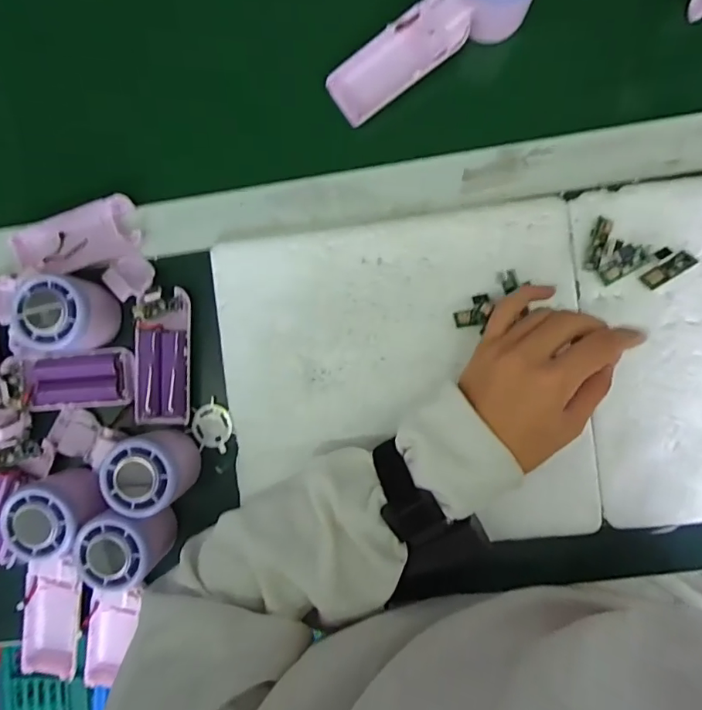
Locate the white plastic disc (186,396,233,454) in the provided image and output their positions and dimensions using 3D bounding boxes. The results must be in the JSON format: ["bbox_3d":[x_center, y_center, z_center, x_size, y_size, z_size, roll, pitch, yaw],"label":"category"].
[{"bbox_3d":[-0.113,0.057,0.400,0.033,0.005,0.038,15,89,2],"label":"white plastic disc"}]

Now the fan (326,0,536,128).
[{"bbox_3d":[0.062,-0.240,0.370,0.168,0.042,0.054,-31,90,19],"label":"fan"}]

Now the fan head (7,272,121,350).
[{"bbox_3d":[-0.214,-0.030,0.373,0.054,0.049,0.056,3,92,4],"label":"fan head"}]

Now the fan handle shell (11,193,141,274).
[{"bbox_3d":[-0.220,-0.092,0.392,0.100,0.028,0.046,-18,88,1],"label":"fan handle shell"}]

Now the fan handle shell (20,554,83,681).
[{"bbox_3d":[-0.233,0.203,0.390,0.043,0.027,0.113,10,94,5],"label":"fan handle shell"}]

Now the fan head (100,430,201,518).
[{"bbox_3d":[-0.149,0.086,0.373,0.053,0.053,0.054,0,89,2],"label":"fan head"}]

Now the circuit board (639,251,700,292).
[{"bbox_3d":[0.232,-0.062,0.362,0.038,0.007,0.014,-33,88,1],"label":"circuit board"}]

